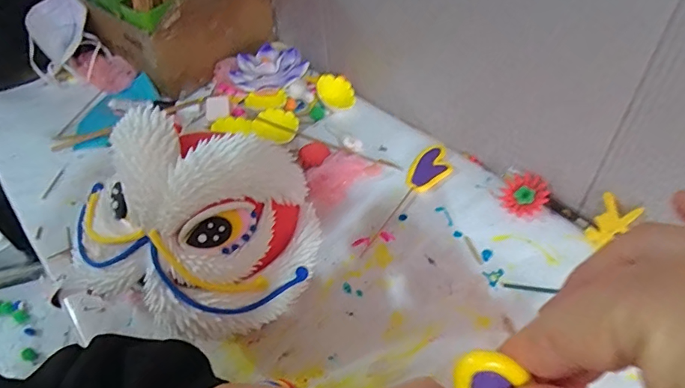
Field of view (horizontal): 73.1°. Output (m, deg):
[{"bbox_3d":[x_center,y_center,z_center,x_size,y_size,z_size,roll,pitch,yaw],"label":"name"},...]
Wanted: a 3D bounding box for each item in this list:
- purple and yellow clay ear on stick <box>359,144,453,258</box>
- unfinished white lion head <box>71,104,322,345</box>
[{"bbox_3d":[0.069,0.001,0.519,0.043,0.006,0.178,30,57,28],"label":"purple and yellow clay ear on stick"},{"bbox_3d":[-0.140,0.025,0.410,0.217,0.158,0.159,17,52,19],"label":"unfinished white lion head"}]

